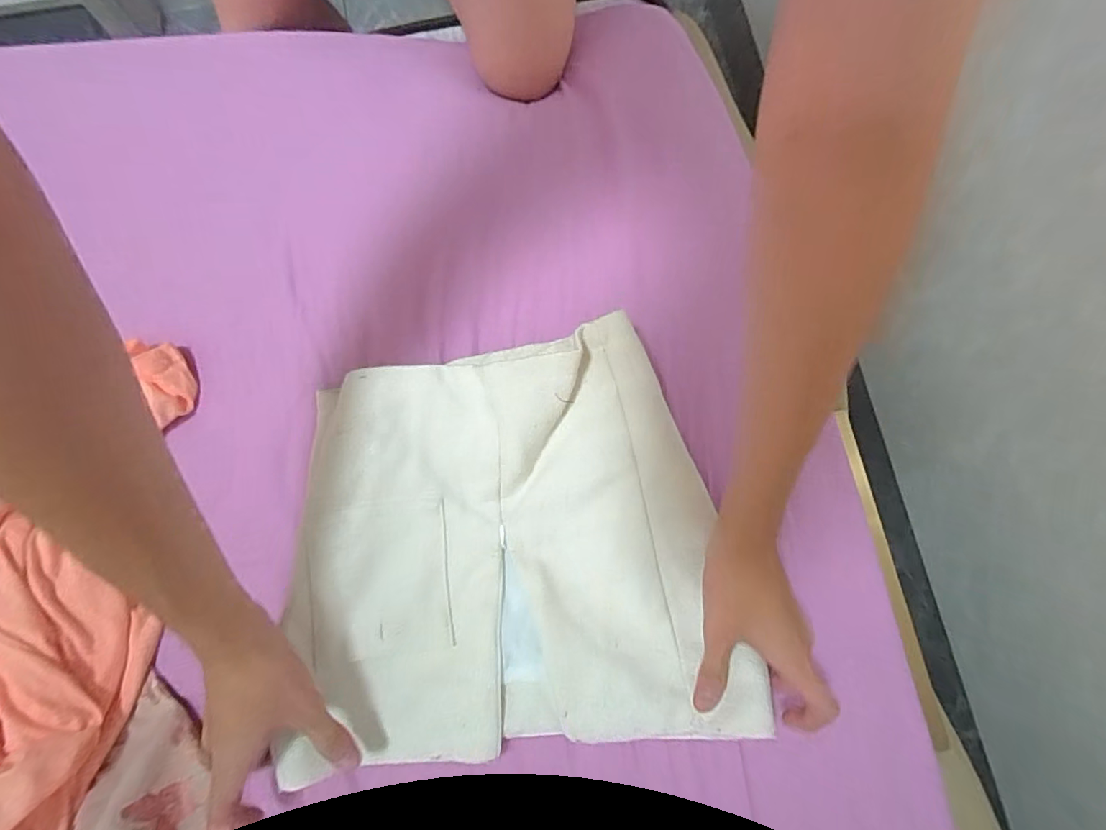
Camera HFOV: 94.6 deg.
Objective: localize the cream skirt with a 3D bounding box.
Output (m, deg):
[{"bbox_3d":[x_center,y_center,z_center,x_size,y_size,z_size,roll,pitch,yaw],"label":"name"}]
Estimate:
[{"bbox_3d":[-0.037,0.093,0.379,0.306,0.061,0.293,-10,75,-3],"label":"cream skirt"}]

